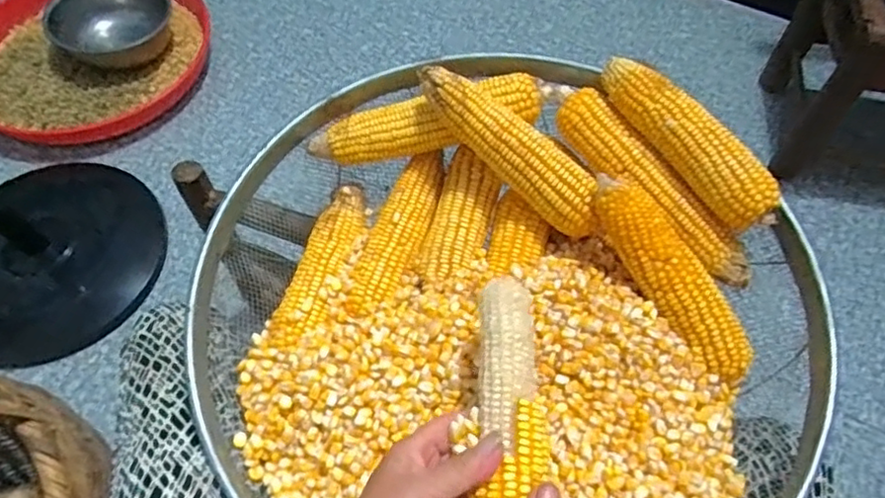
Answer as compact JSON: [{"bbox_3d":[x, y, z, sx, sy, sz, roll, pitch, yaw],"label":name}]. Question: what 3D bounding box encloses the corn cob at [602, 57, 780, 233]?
[{"bbox_3d":[0.216,-0.101,0.535,0.044,0.041,0.194,-29,64,-17],"label":"corn cob"}]

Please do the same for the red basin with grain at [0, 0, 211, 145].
[{"bbox_3d":[-0.688,-0.391,1.142,0.451,0.095,0.403,4,59,2],"label":"red basin with grain"}]

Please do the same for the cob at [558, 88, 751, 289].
[{"bbox_3d":[0.187,-0.063,0.555,0.046,0.043,0.242,-31,64,-17],"label":"cob"}]

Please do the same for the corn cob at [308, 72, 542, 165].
[{"bbox_3d":[-0.015,-0.123,0.588,0.223,0.052,0.048,-12,60,-8],"label":"corn cob"}]

